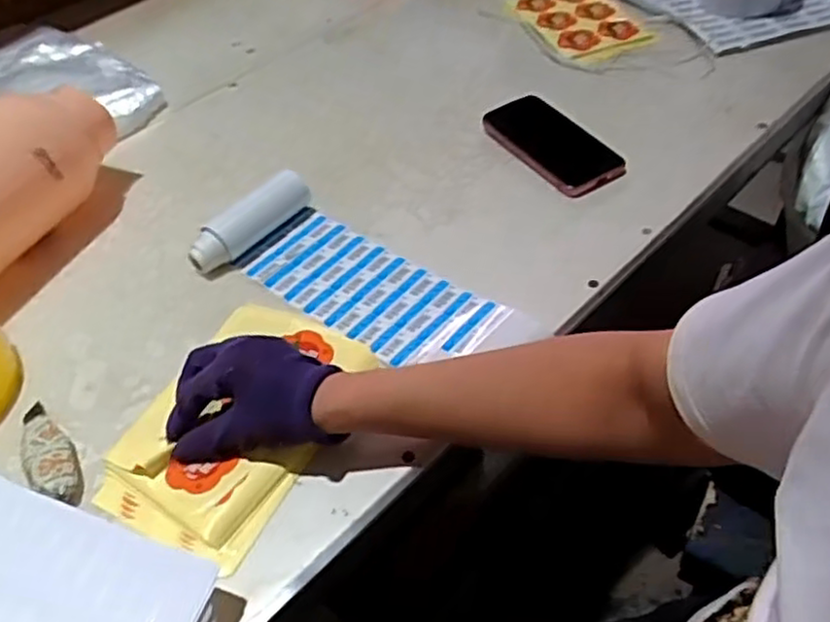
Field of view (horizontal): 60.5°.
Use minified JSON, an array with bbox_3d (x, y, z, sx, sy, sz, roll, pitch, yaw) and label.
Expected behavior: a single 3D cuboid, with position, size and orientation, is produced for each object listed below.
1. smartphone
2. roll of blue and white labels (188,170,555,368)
[{"bbox_3d":[0.150,-0.189,0.789,0.083,0.016,0.173,-31,56,-13],"label":"smartphone"},{"bbox_3d":[-0.054,-0.038,0.663,0.305,0.046,0.131,22,54,23],"label":"roll of blue and white labels"}]

